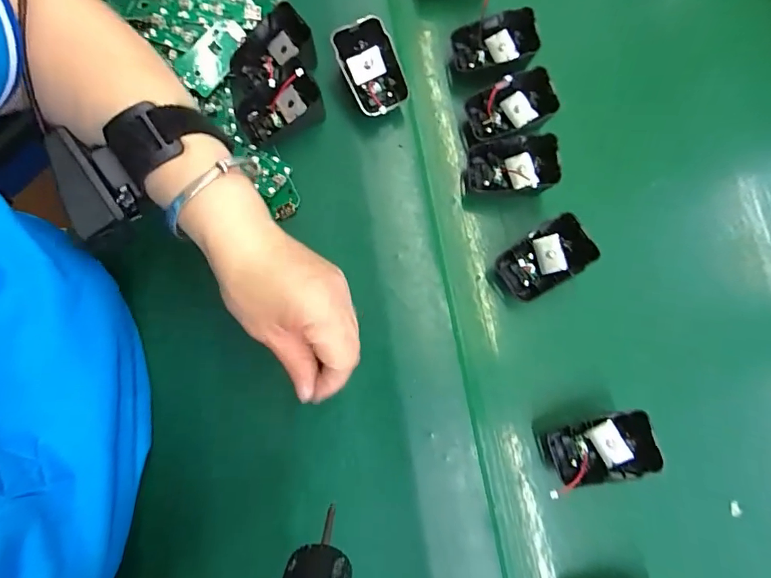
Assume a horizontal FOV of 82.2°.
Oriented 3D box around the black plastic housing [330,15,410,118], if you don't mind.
[{"bbox_3d":[-0.012,-0.179,0.359,0.044,0.030,0.069,-25,116,1],"label":"black plastic housing"}]

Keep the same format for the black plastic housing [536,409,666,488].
[{"bbox_3d":[0.152,0.116,0.320,0.065,0.043,0.044,-13,76,-3],"label":"black plastic housing"}]

